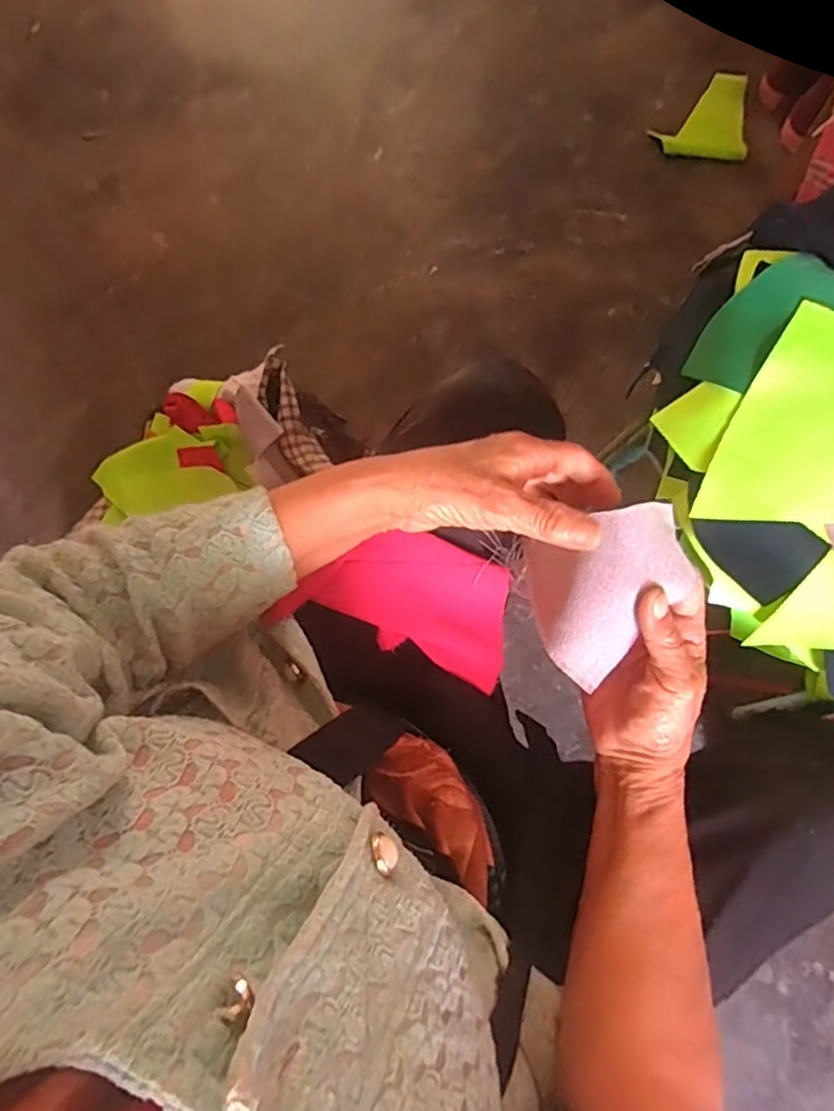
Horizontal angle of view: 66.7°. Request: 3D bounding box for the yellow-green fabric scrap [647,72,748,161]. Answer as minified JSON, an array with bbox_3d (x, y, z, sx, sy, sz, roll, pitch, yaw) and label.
[{"bbox_3d":[0.439,-0.685,0.977,0.135,0.014,0.161,6,78,4],"label":"yellow-green fabric scrap"}]

